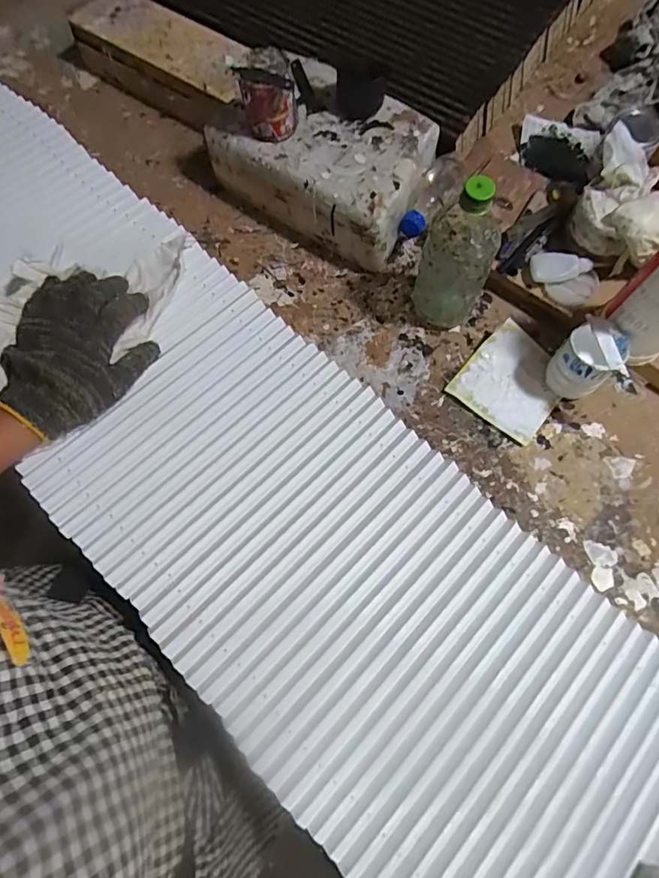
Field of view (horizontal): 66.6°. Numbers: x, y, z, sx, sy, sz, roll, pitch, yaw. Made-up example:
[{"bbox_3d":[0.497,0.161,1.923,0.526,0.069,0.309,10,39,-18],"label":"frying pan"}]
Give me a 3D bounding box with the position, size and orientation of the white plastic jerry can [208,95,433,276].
[{"bbox_3d":[-0.006,-0.354,0.655,0.253,0.132,0.166,30,75,12],"label":"white plastic jerry can"}]

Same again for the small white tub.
[{"bbox_3d":[0.291,-0.085,0.579,0.051,0.085,0.059,-43,74,-11],"label":"small white tub"}]

